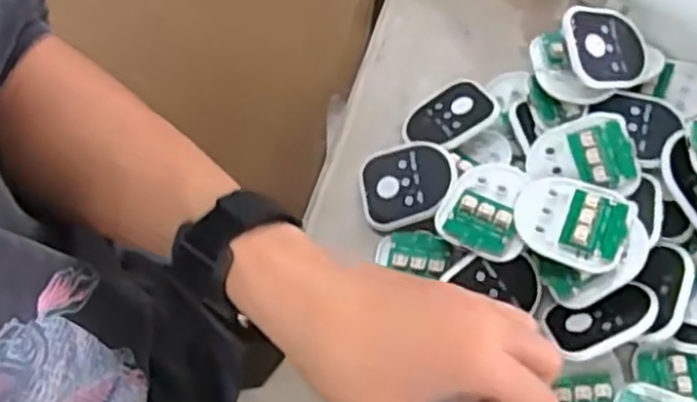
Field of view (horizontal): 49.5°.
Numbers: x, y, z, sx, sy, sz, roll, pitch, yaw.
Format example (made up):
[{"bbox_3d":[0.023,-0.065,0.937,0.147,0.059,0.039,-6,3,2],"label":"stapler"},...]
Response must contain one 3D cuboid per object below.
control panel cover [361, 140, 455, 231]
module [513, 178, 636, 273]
[{"bbox_3d":[0.033,-0.010,0.442,0.057,0.007,0.047,-17,65,18],"label":"control panel cover"},{"bbox_3d":[0.118,0.009,0.398,0.059,0.014,0.048,18,66,11],"label":"module"}]

